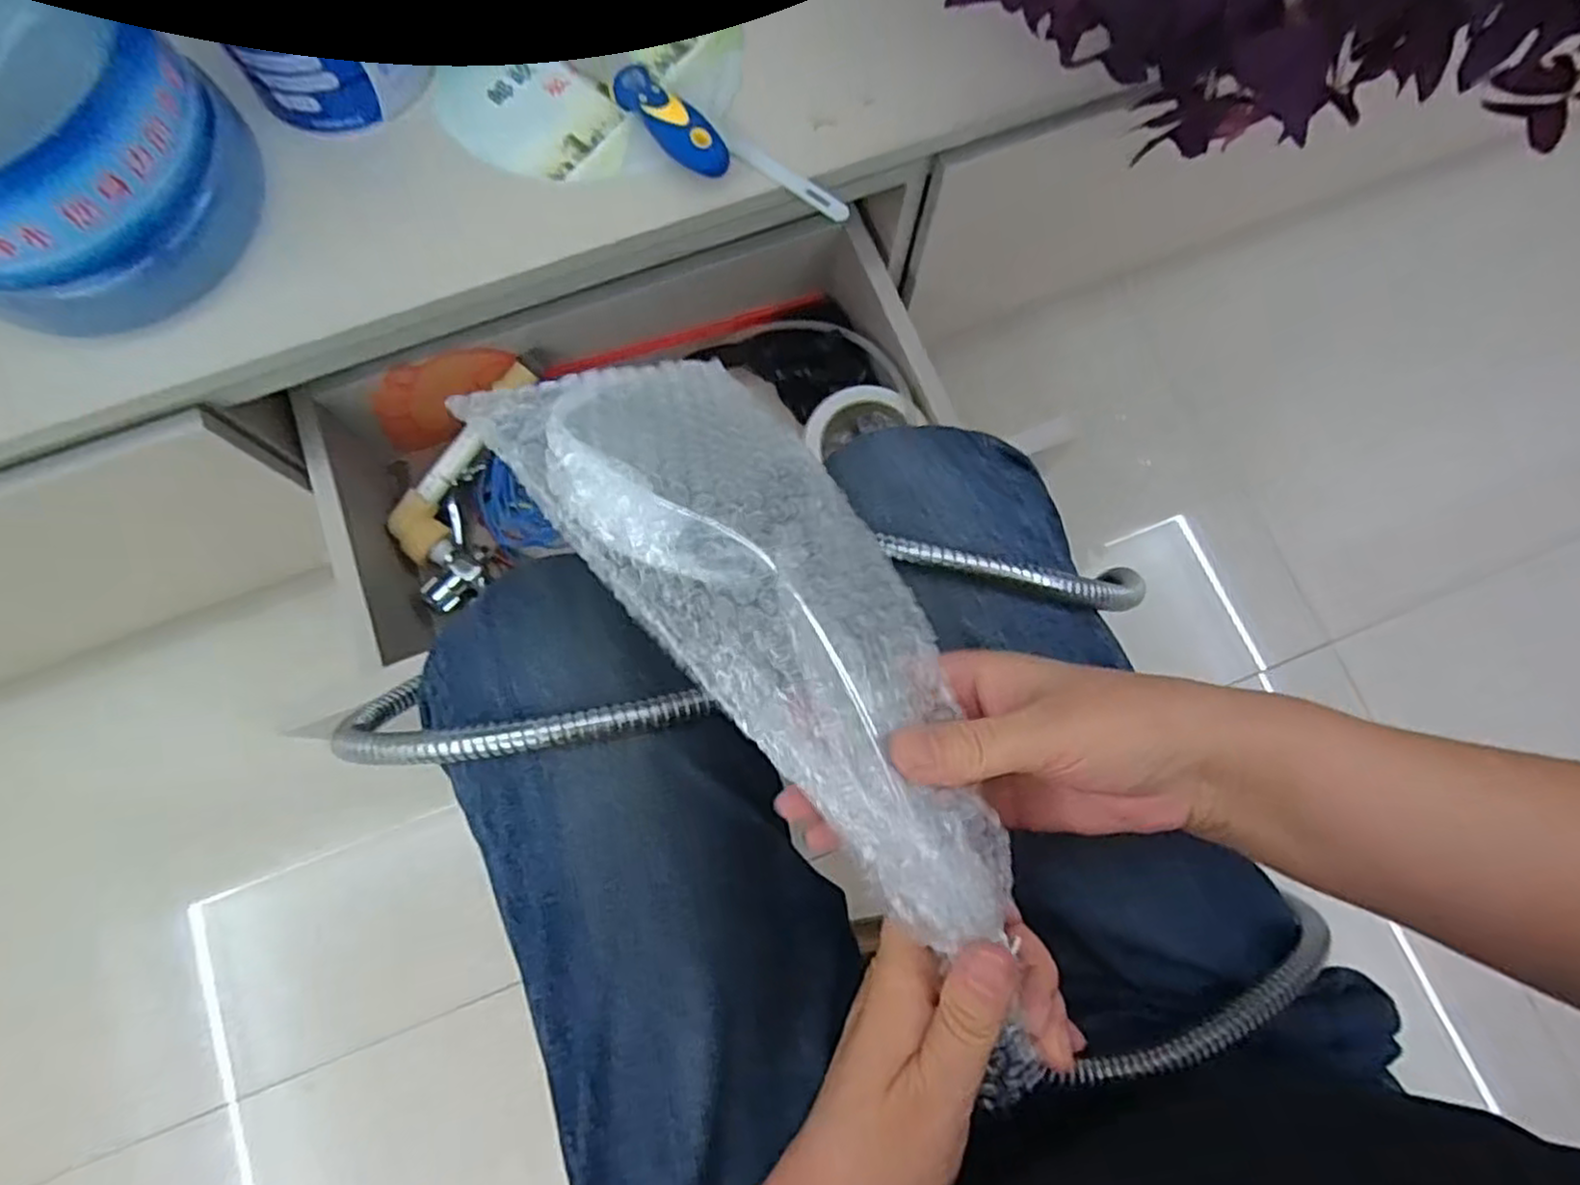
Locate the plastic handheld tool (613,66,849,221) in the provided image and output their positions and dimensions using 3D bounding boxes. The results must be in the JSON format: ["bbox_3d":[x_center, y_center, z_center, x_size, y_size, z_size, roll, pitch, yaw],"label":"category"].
[{"bbox_3d":[-0.044,-0.298,0.501,0.177,0.032,0.039,32,78,7],"label":"plastic handheld tool"}]

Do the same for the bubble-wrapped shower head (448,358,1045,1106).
[{"bbox_3d":[0.010,0.023,0.256,0.091,0.051,0.281,-35,80,-9],"label":"bubble-wrapped shower head"}]

